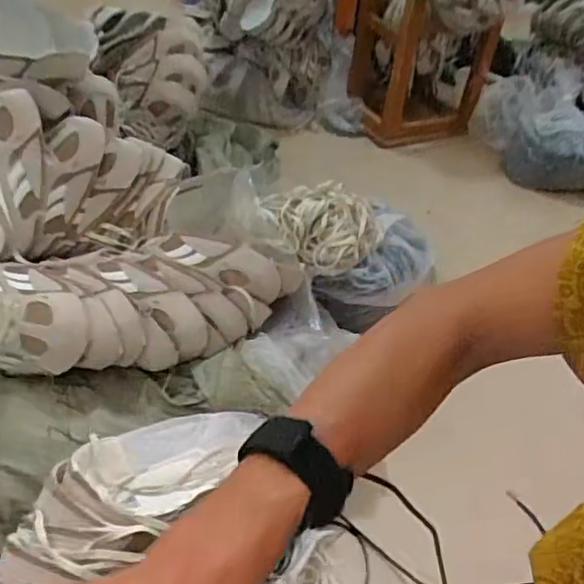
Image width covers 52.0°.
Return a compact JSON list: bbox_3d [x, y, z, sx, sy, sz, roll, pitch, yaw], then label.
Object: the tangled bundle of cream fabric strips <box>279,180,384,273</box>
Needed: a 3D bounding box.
[{"bbox_3d":[0.060,-0.103,0.939,0.162,0.072,0.132,11,40,5],"label":"tangled bundle of cream fabric strips"}]

